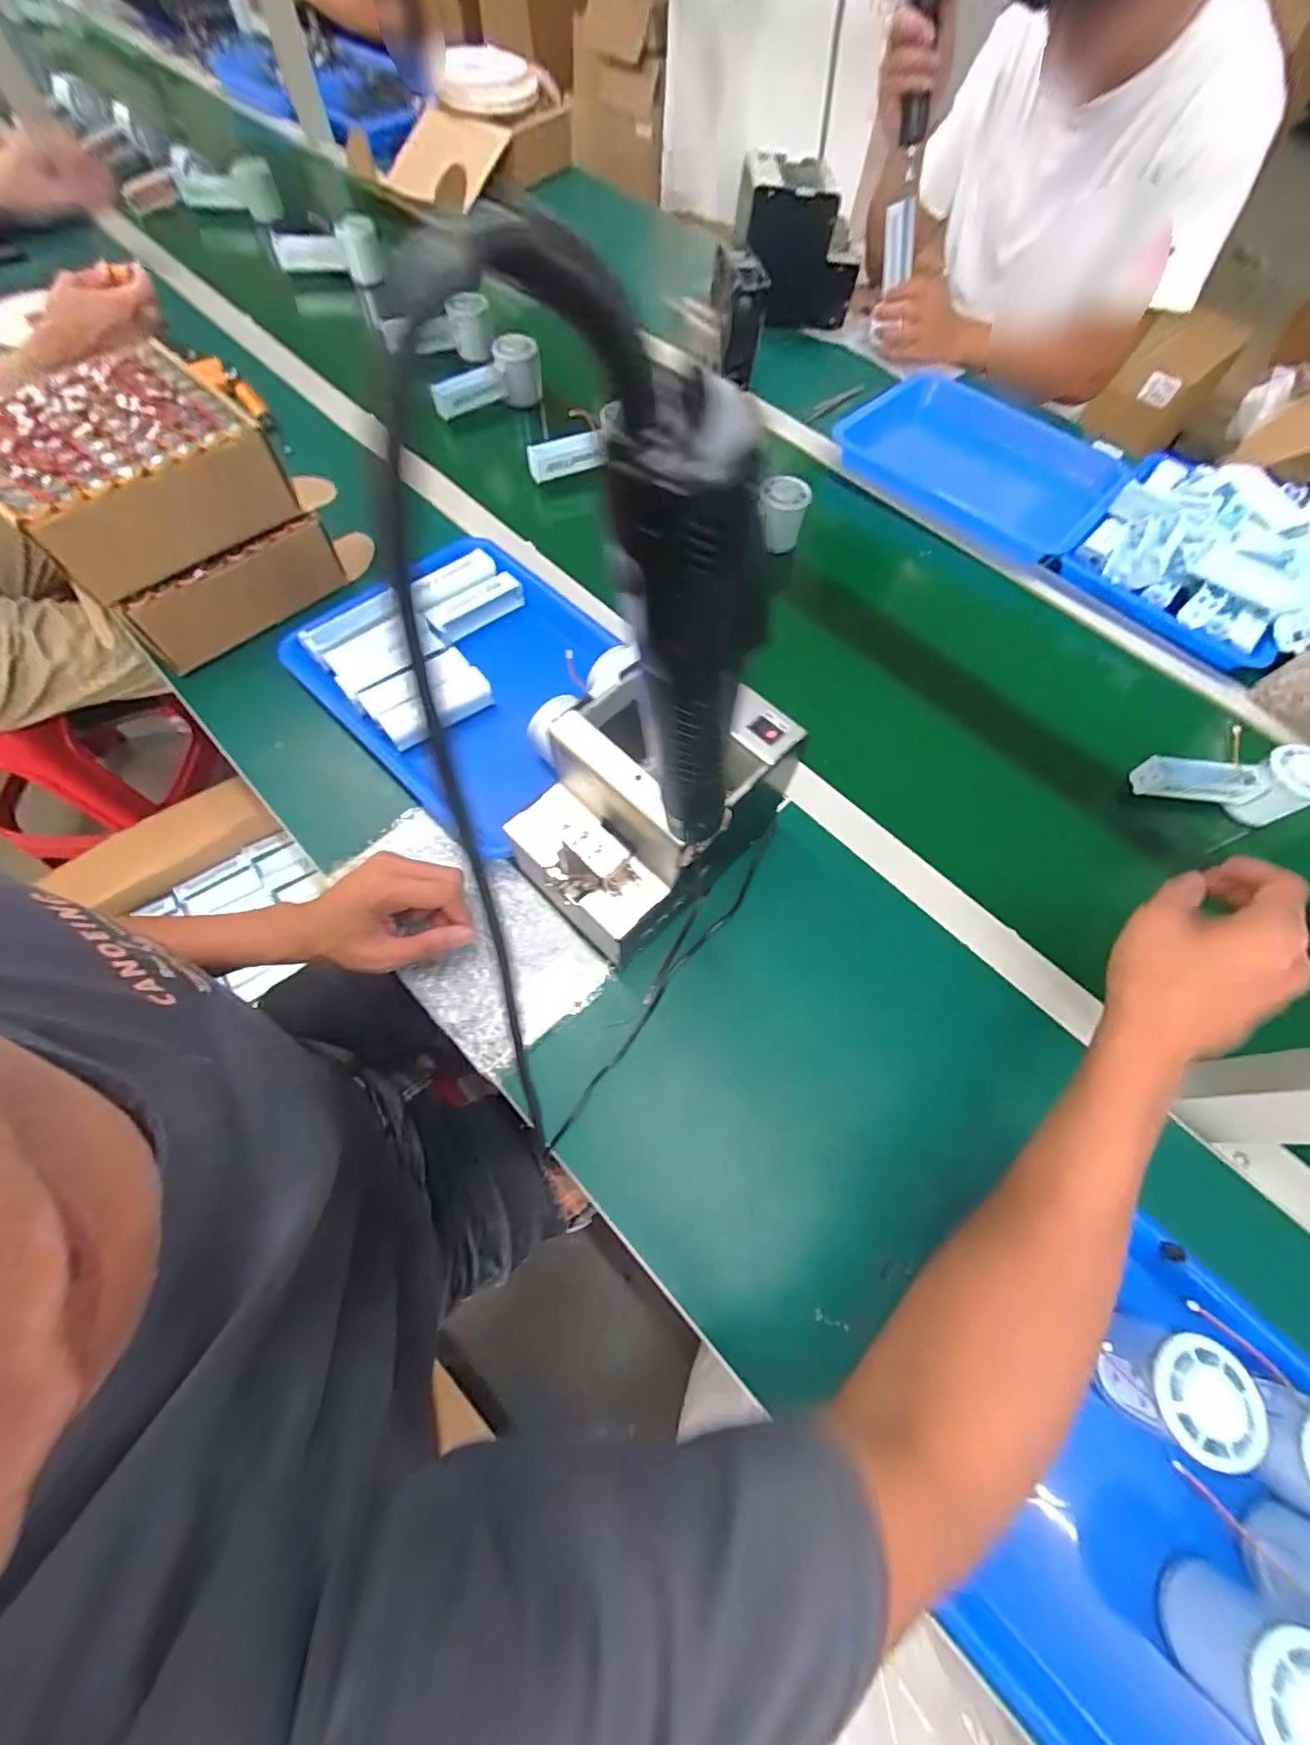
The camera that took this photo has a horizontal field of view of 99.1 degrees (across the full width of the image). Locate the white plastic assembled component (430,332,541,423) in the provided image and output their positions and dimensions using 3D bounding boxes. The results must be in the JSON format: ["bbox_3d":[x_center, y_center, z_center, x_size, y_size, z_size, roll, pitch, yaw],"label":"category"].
[{"bbox_3d":[-0.229,-0.667,0.759,0.148,0.064,0.045,-26,69,-14],"label":"white plastic assembled component"}]

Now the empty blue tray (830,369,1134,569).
[{"bbox_3d":[0.427,-0.541,0.767,0.332,0.089,0.268,33,68,12],"label":"empty blue tray"}]

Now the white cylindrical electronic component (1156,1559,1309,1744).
[{"bbox_3d":[0.307,0.403,0.282,0.053,0.060,0.053,1,65,-3],"label":"white cylindrical electronic component"}]

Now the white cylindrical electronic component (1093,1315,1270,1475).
[{"bbox_3d":[0.301,0.298,0.327,0.056,0.053,0.055,21,66,6],"label":"white cylindrical electronic component"}]

